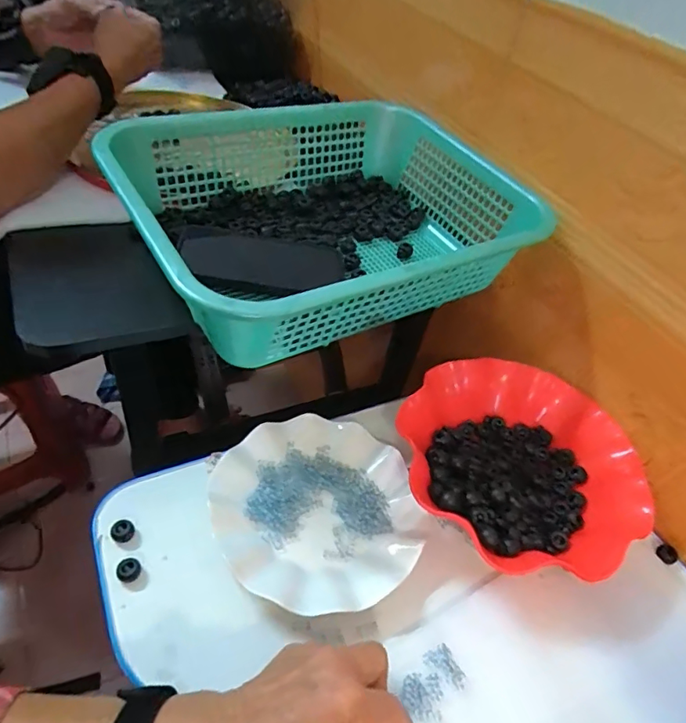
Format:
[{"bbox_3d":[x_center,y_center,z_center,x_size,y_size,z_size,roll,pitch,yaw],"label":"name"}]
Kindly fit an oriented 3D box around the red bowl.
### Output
[{"bbox_3d":[0.164,0.093,0.489,0.215,0.067,0.230,4,45,-4],"label":"red bowl"}]

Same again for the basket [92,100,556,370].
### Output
[{"bbox_3d":[-0.011,-0.151,0.513,0.385,0.106,0.297,-19,54,-27],"label":"basket"}]

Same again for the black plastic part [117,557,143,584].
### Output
[{"bbox_3d":[-0.166,0.162,0.391,0.017,0.011,0.016,4,45,-4],"label":"black plastic part"}]

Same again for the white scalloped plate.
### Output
[{"bbox_3d":[-0.021,0.128,0.444,0.173,0.028,0.176,4,45,-4],"label":"white scalloped plate"}]

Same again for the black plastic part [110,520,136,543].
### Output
[{"bbox_3d":[-0.179,0.138,0.411,0.017,0.014,0.016,4,45,-4],"label":"black plastic part"}]

